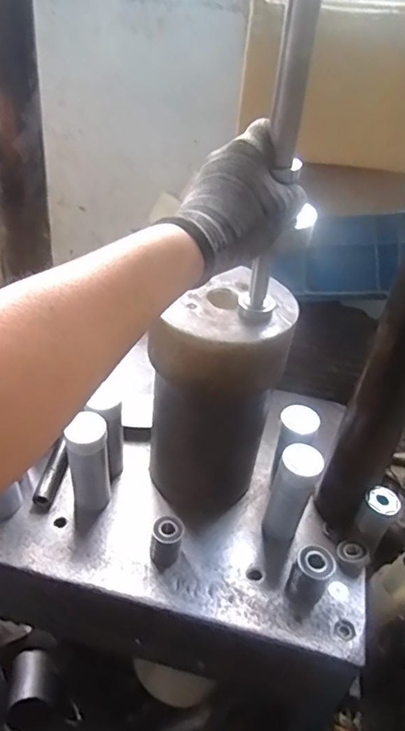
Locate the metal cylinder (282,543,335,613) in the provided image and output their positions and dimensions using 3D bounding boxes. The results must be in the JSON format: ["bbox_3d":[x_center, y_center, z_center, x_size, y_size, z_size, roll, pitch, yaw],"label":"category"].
[{"bbox_3d":[0.113,0.220,0.560,0.038,0.053,0.048,23,41,19],"label":"metal cylinder"}]

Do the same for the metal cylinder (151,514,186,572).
[{"bbox_3d":[-0.038,0.189,0.573,0.031,0.051,0.030,7,38,-1],"label":"metal cylinder"}]

